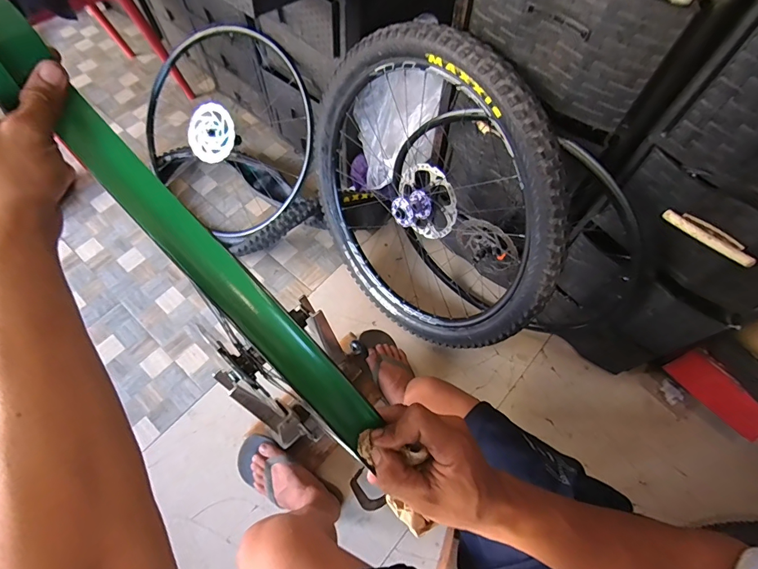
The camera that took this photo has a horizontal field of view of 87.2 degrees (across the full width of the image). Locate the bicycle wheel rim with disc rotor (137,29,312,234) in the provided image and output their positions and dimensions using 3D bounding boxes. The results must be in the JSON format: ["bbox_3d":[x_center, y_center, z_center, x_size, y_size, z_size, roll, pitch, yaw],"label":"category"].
[{"bbox_3d":[-0.458,-0.442,1.186,0.607,0.106,0.583,2,98,17],"label":"bicycle wheel rim with disc rotor"}]

